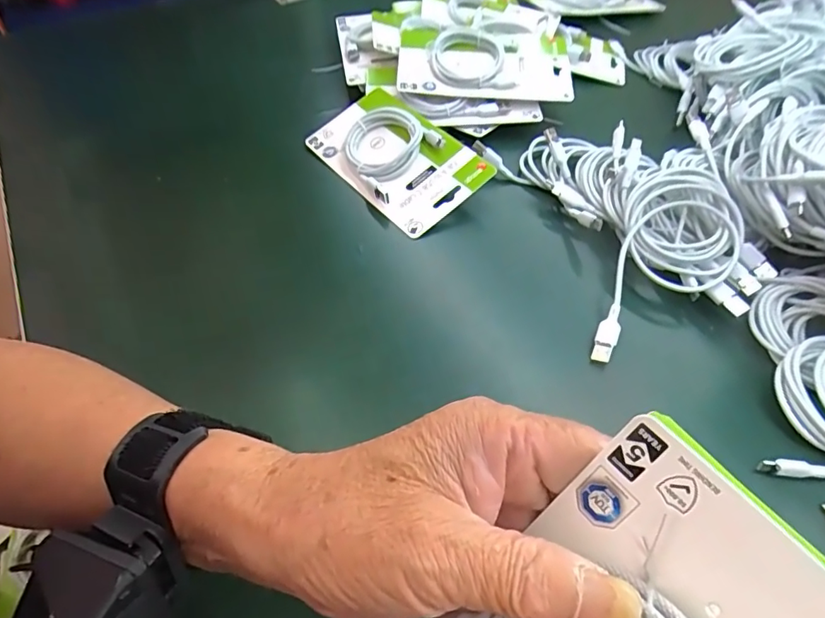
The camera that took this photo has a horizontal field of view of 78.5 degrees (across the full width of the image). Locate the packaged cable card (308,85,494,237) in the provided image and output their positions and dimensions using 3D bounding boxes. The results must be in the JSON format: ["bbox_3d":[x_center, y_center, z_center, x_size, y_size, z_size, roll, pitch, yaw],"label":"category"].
[{"bbox_3d":[-0.017,-0.147,0.483,0.097,0.023,0.183,-45,69,-3],"label":"packaged cable card"}]

